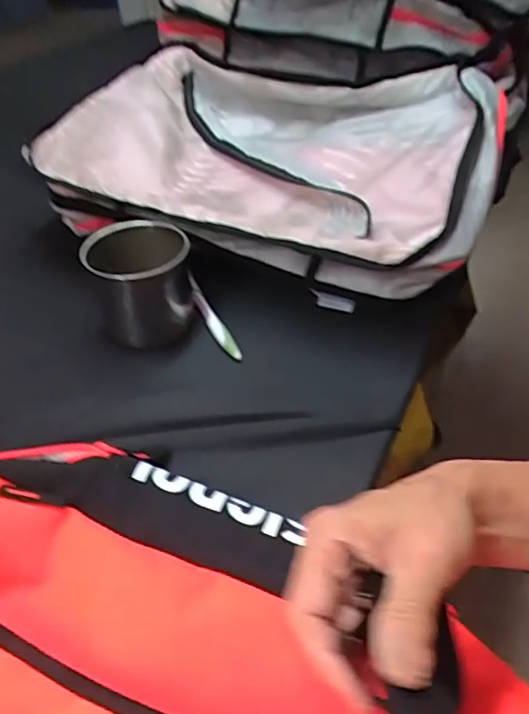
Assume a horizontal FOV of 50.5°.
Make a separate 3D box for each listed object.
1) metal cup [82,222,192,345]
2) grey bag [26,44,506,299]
[{"bbox_3d":[-0.130,-0.072,0.595,0.101,0.110,0.101,-1,42,1],"label":"metal cup"},{"bbox_3d":[0.010,-0.257,0.709,0.528,0.140,0.353,11,56,20],"label":"grey bag"}]

